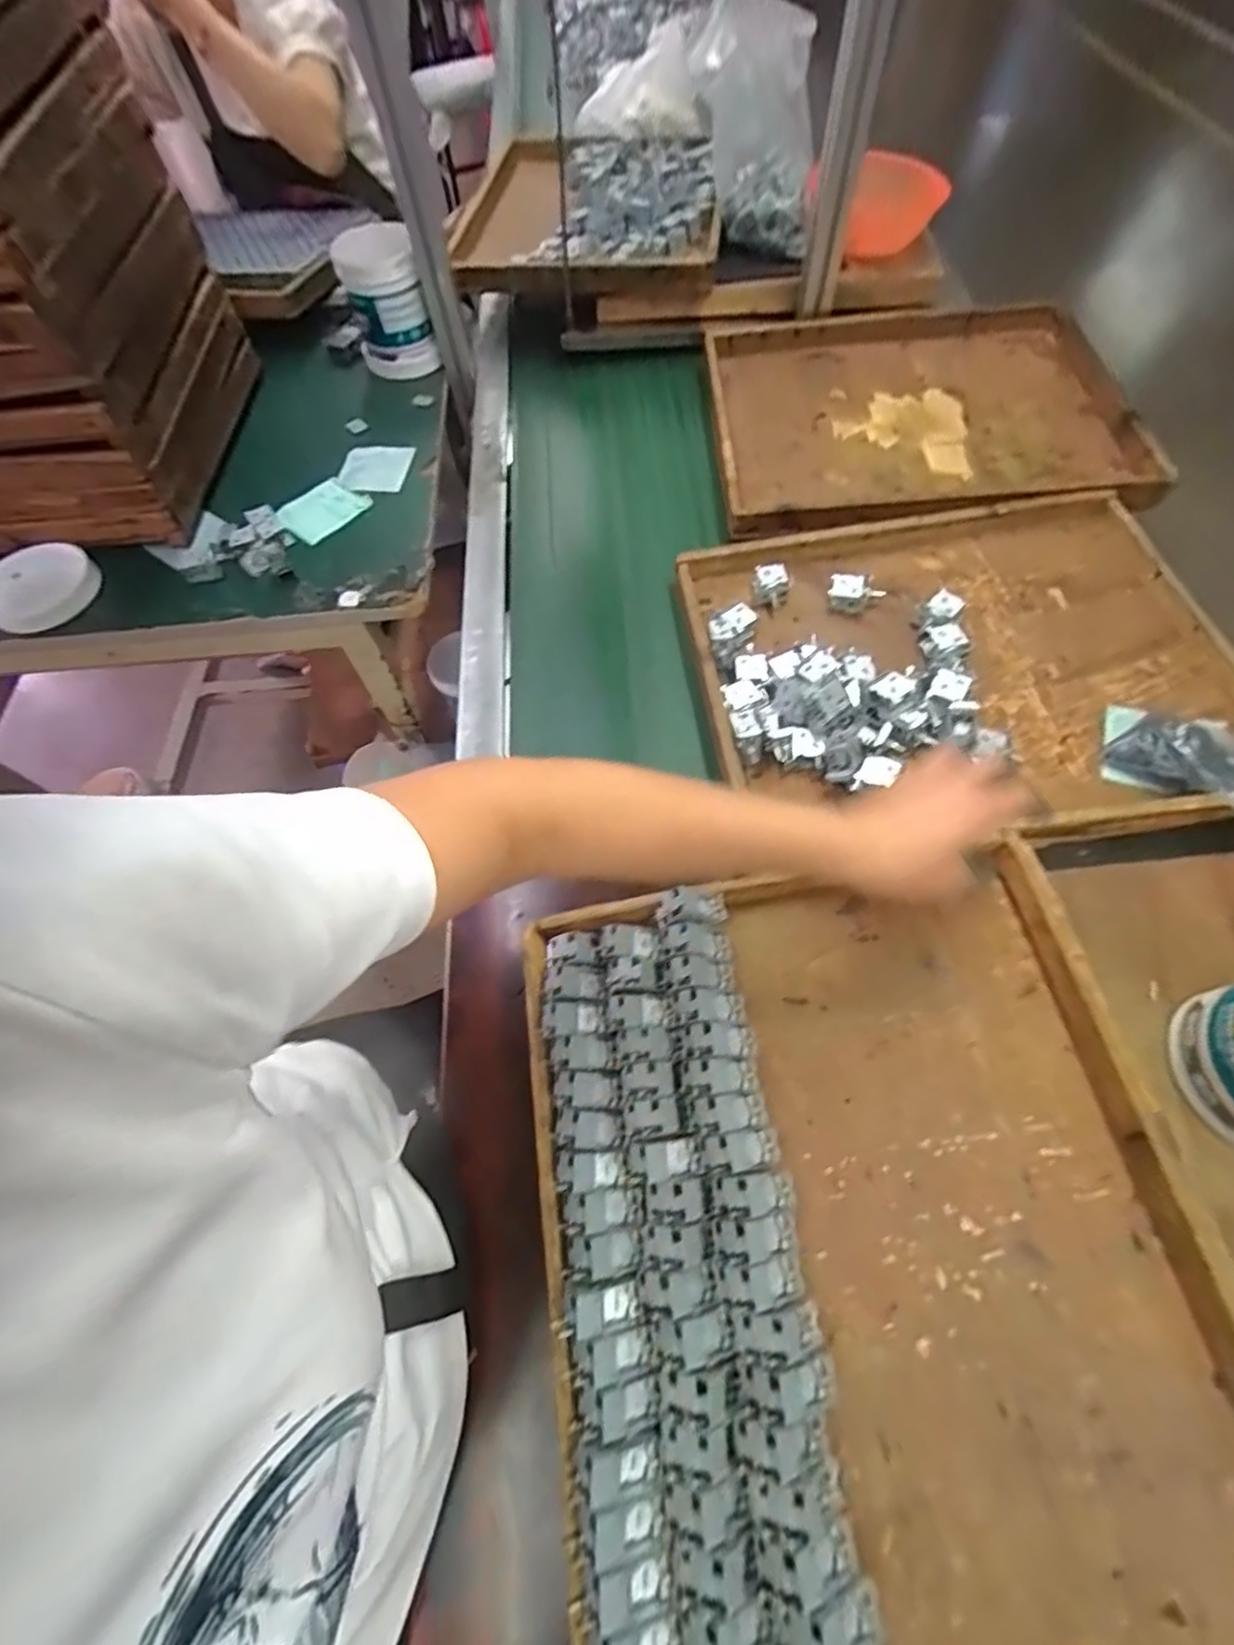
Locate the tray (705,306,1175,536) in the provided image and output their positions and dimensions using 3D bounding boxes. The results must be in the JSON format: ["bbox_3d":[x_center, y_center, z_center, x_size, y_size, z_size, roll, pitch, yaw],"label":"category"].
[{"bbox_3d":[0.387,-0.547,0.835,0.507,0.046,0.420,-2,63,3],"label":"tray"}]

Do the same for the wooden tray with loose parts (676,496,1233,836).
[{"bbox_3d":[0.334,-0.167,0.635,0.500,0.058,0.402,-5,63,1],"label":"wooden tray with loose parts"}]

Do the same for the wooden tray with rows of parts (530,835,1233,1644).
[{"bbox_3d":[0.152,0.264,0.396,0.396,0.046,0.501,-8,63,0],"label":"wooden tray with rows of parts"}]

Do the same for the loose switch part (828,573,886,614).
[{"bbox_3d":[0.266,-0.255,0.692,0.057,0.024,0.036,3,64,5],"label":"loose switch part"}]

